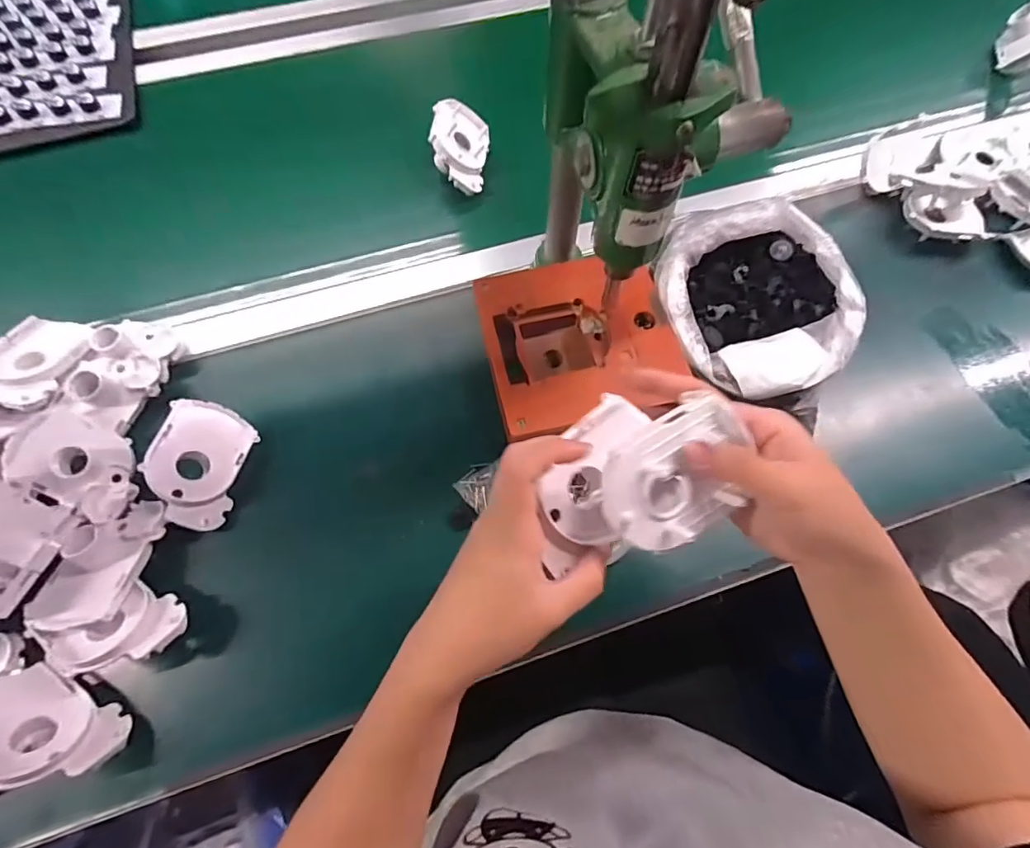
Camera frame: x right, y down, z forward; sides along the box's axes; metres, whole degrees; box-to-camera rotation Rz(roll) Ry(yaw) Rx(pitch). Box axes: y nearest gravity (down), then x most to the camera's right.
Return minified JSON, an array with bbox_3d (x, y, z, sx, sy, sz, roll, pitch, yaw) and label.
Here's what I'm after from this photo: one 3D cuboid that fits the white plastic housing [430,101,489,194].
[{"bbox_3d":[-0.069,-0.311,0.577,0.070,0.043,0.099,18,74,-34],"label":"white plastic housing"}]

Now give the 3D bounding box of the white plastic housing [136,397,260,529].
[{"bbox_3d":[-0.267,0.034,0.427,0.068,0.023,0.101,23,60,-35],"label":"white plastic housing"}]

